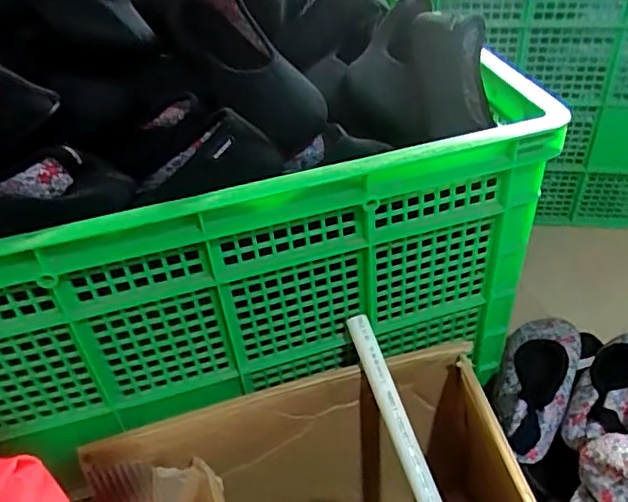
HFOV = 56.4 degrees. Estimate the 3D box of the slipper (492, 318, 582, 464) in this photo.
[{"bbox_3d":[0.288,0.156,0.762,0.094,0.062,0.244,17,46,25],"label":"slipper"}]

